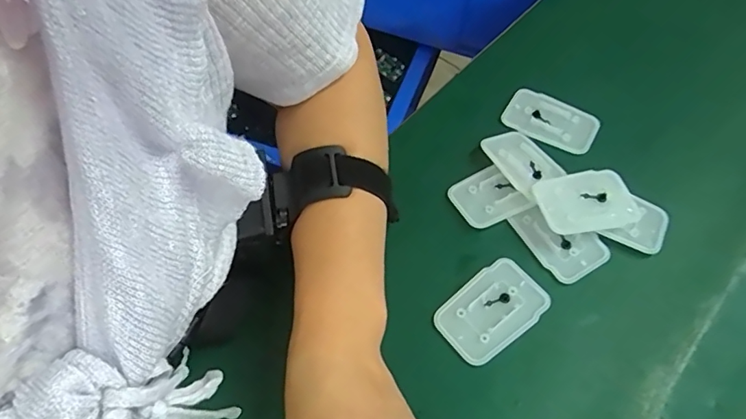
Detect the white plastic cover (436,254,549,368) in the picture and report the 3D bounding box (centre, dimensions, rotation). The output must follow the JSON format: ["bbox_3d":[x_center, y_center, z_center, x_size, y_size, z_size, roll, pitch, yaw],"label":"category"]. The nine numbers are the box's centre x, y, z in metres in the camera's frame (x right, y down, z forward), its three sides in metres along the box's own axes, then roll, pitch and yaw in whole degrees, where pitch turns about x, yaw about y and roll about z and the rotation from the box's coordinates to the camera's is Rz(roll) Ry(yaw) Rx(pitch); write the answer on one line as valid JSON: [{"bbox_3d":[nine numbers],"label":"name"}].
[{"bbox_3d":[0.075,0.062,0.317,0.068,0.004,0.045,-35,65,-18],"label":"white plastic cover"}]

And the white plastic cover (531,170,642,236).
[{"bbox_3d":[0.145,-0.006,0.342,0.067,0.007,0.044,-10,64,-6],"label":"white plastic cover"}]

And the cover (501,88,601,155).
[{"bbox_3d":[0.141,-0.071,0.403,0.071,0.011,0.043,28,64,16],"label":"cover"}]

